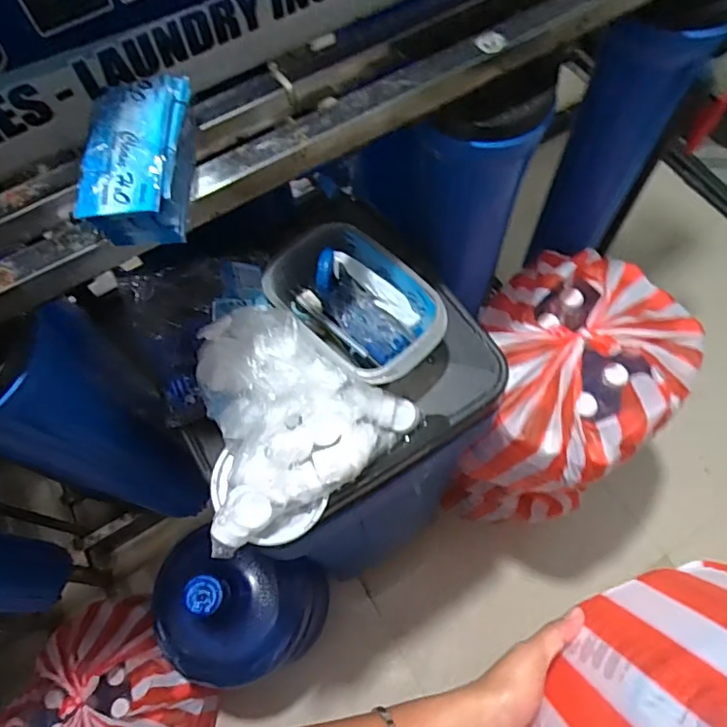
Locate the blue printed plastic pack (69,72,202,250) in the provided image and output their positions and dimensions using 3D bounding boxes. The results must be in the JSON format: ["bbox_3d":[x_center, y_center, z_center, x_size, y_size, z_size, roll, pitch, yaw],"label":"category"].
[{"bbox_3d":[-0.144,-0.135,0.366,0.063,0.039,0.120,-3,65,2],"label":"blue printed plastic pack"}]

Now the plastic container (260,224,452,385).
[{"bbox_3d":[-0.008,-0.058,0.561,0.117,0.059,0.179,-40,69,-14],"label":"plastic container"}]

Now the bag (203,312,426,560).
[{"bbox_3d":[-0.087,0.048,0.523,0.212,0.081,0.183,-40,69,-14],"label":"bag"}]

